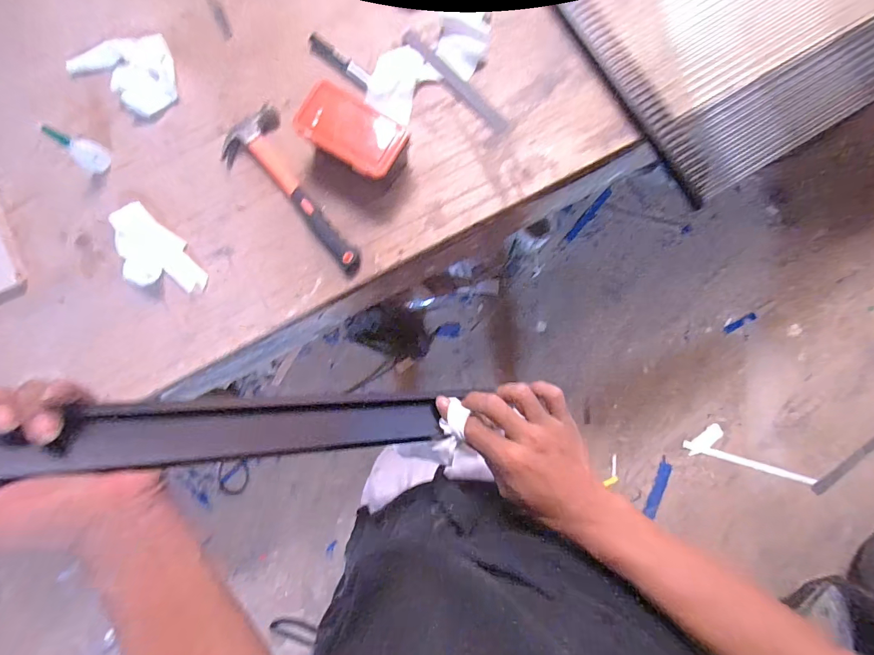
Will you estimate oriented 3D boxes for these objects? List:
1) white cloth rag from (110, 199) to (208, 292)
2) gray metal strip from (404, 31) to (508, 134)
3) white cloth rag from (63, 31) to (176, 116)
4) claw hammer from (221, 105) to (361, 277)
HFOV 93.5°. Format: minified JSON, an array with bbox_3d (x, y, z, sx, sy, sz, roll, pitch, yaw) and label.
[{"bbox_3d":[-0.408,-0.102,0.591,0.157,0.013,0.086,40,86,4],"label":"white cloth rag"},{"bbox_3d":[0.026,-0.361,0.603,0.020,0.005,0.204,-44,88,-6],"label":"gray metal strip"},{"bbox_3d":[-0.461,-0.363,0.604,0.147,0.028,0.112,-17,84,-1],"label":"white cloth rag"},{"bbox_3d":[-0.198,-0.185,0.585,0.096,0.024,0.260,-38,85,-3],"label":"claw hammer"}]

